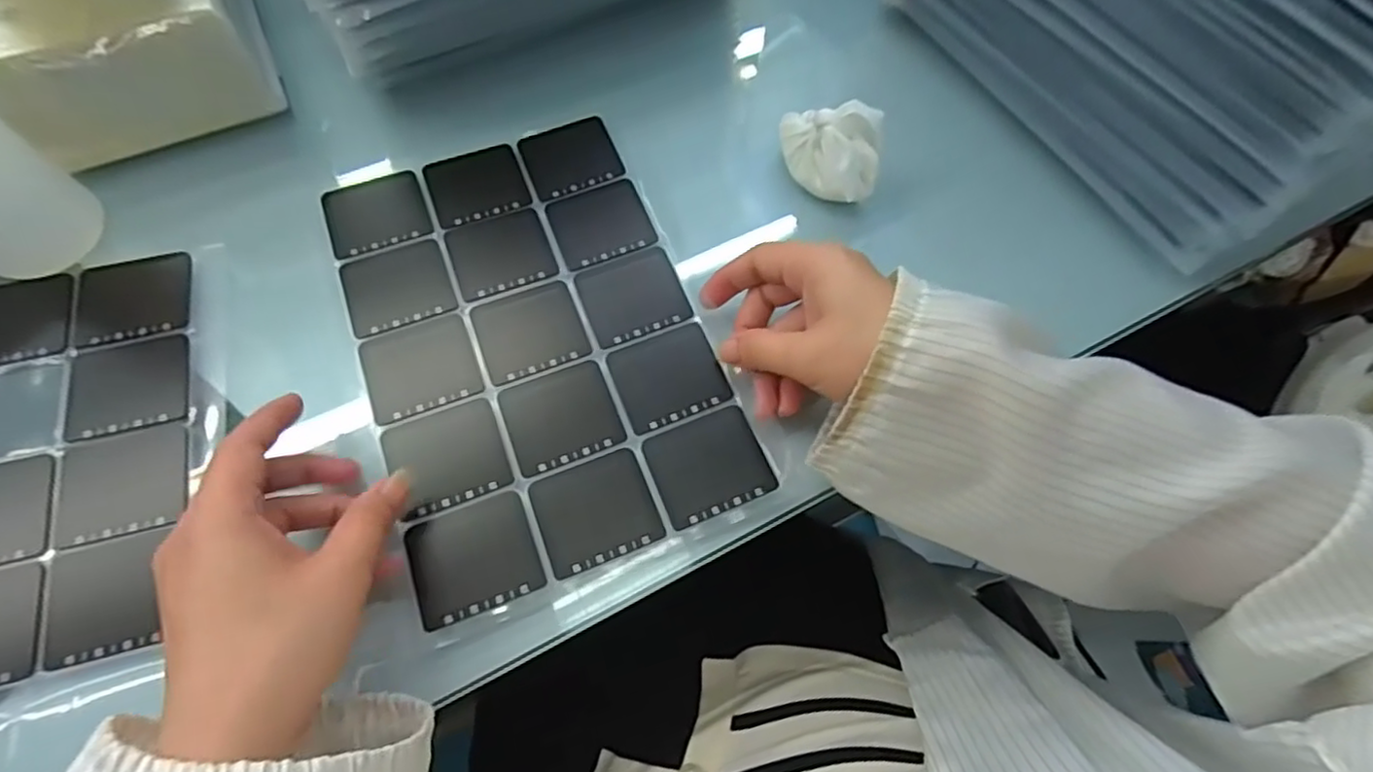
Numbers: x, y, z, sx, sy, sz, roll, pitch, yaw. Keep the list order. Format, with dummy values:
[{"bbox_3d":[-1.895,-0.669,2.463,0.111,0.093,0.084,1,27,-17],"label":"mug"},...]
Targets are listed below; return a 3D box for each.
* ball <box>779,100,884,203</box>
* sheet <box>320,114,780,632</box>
[{"bbox_3d":[0.083,-0.137,0.377,0.060,0.043,0.046,17,67,5],"label":"ball"},{"bbox_3d":[-0.083,-0.030,0.350,0.173,0.006,0.256,-20,69,-11],"label":"sheet"}]

